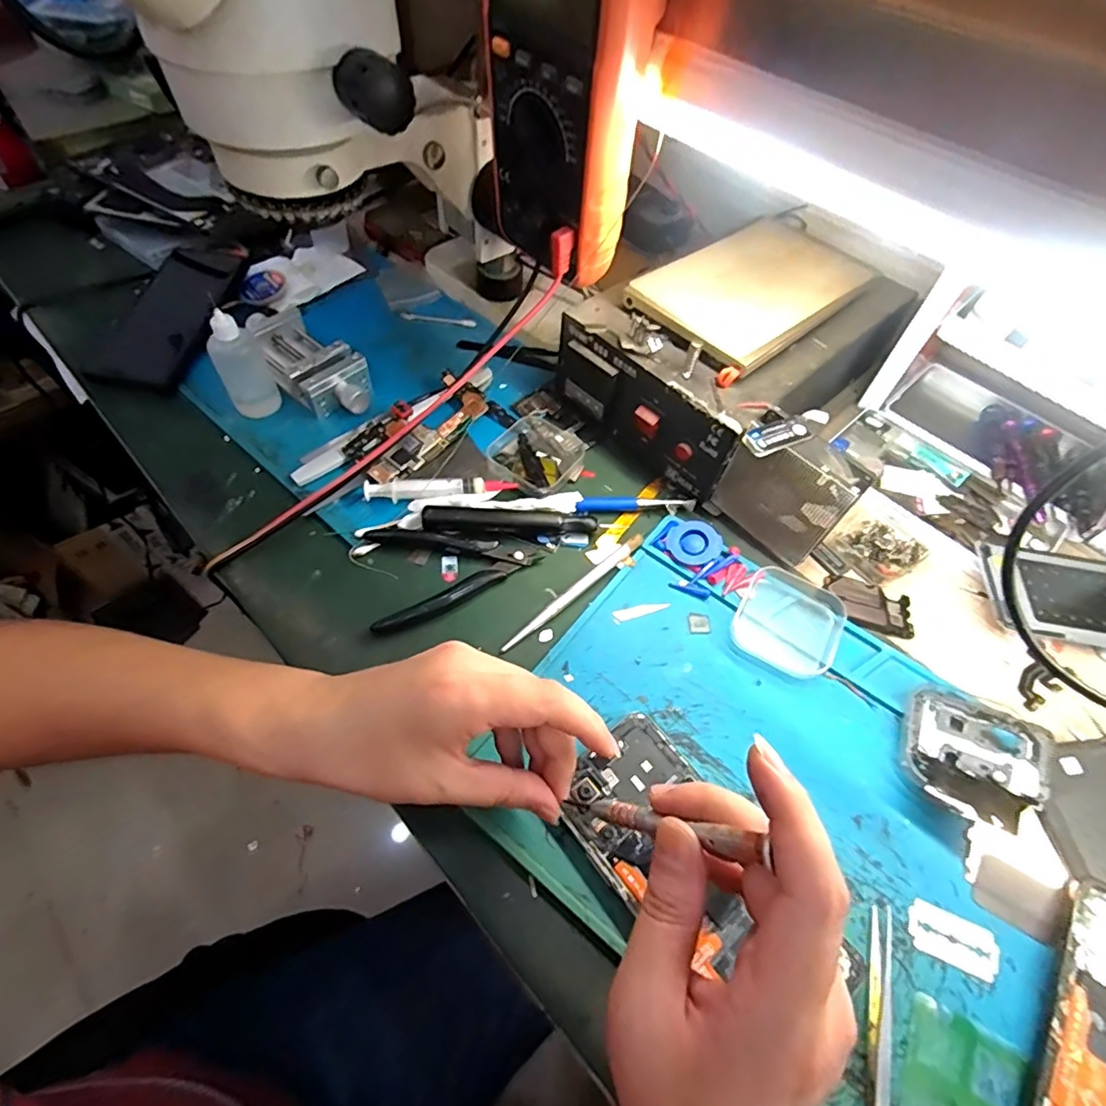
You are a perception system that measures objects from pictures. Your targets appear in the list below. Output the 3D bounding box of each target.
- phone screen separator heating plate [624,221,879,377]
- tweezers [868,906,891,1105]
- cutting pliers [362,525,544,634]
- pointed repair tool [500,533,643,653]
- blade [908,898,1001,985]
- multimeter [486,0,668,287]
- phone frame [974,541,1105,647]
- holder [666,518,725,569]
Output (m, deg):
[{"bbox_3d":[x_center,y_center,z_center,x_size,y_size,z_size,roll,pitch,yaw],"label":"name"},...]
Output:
[{"bbox_3d":[0.152,-0.200,0.427,0.189,0.025,0.114,-32,63,-23],"label":"phone screen separator heating plate"},{"bbox_3d":[0.146,0.235,0.250,0.010,0.006,0.137,18,56,8],"label":"tweezers"},{"bbox_3d":[-0.073,0.003,0.389,0.116,0.008,0.077,-19,59,-16],"label":"cutting pliers"},{"bbox_3d":[0.016,0.026,0.382,0.128,0.007,0.008,-37,65,-23],"label":"pointed repair tool"},{"bbox_3d":[0.203,0.196,0.283,0.043,0.004,0.023,22,57,11],"label":"blade"},{"bbox_3d":[0.010,-0.242,0.289,0.049,0.170,0.096,-33,64,-23],"label":"multimeter"},{"bbox_3d":[0.382,0.032,0.394,0.155,0.007,0.075,11,56,4],"label":"phone frame"},{"bbox_3d":[0.101,-0.007,0.400,0.034,0.012,0.036,1,57,-2],"label":"holder"}]

